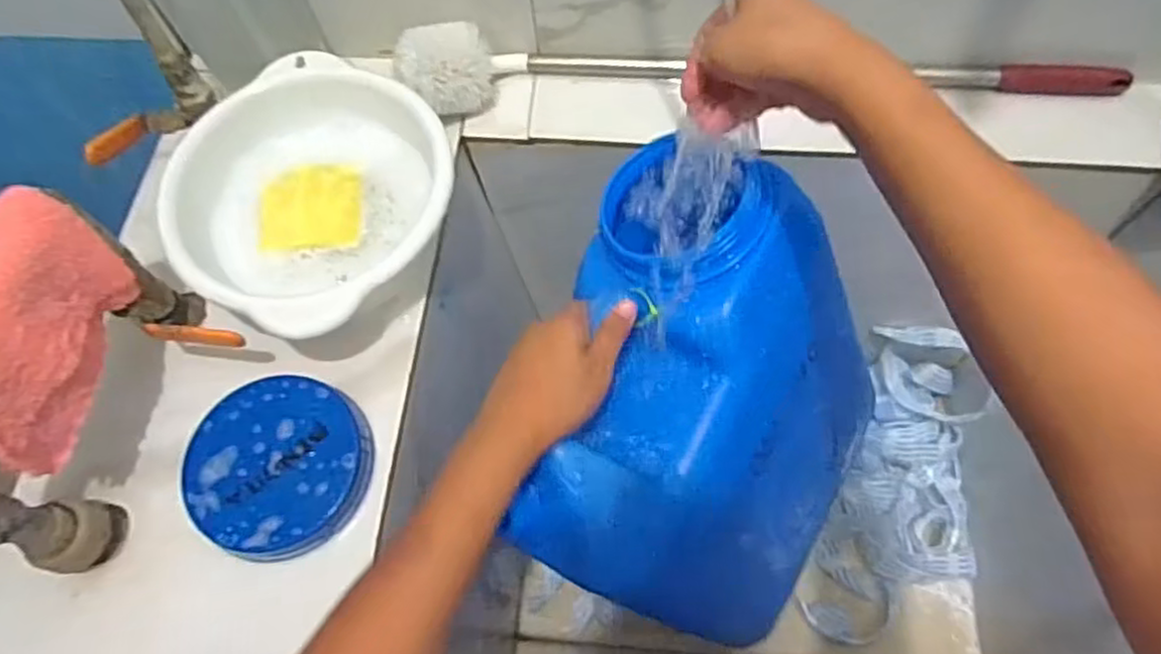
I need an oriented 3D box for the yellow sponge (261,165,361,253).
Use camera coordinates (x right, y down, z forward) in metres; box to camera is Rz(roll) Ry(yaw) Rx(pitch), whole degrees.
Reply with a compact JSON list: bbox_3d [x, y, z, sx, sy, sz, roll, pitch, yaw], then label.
[{"bbox_3d":[-0.208,-0.090,0.554,0.078,0.022,0.072,-7,66,-1],"label":"yellow sponge"}]

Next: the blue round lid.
[{"bbox_3d":[-0.206,0.093,0.491,0.118,0.021,0.116,-1,66,2],"label":"blue round lid"}]

